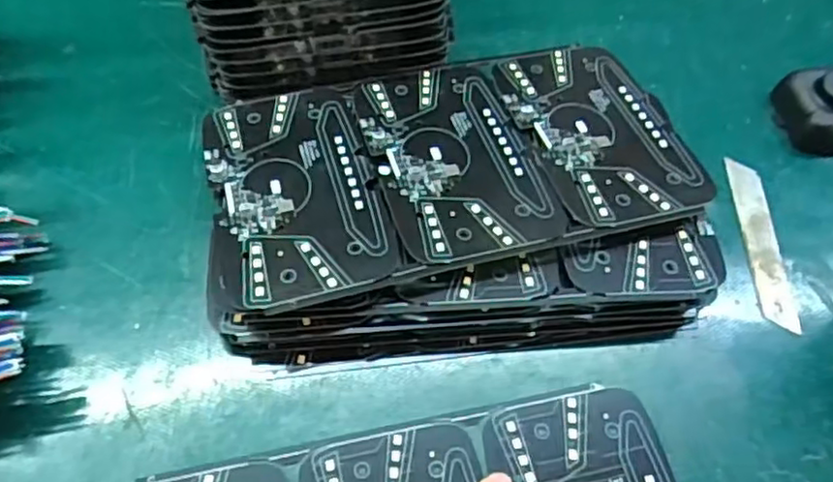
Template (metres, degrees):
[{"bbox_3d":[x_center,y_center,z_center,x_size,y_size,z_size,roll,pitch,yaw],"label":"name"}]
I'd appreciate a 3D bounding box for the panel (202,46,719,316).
[{"bbox_3d":[0.018,-0.044,0.334,0.230,0.004,0.134,-12,53,-10],"label":"panel"}]

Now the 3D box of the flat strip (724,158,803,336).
[{"bbox_3d":[0.179,0.000,0.345,0.018,0.004,0.099,2,60,-1],"label":"flat strip"}]

